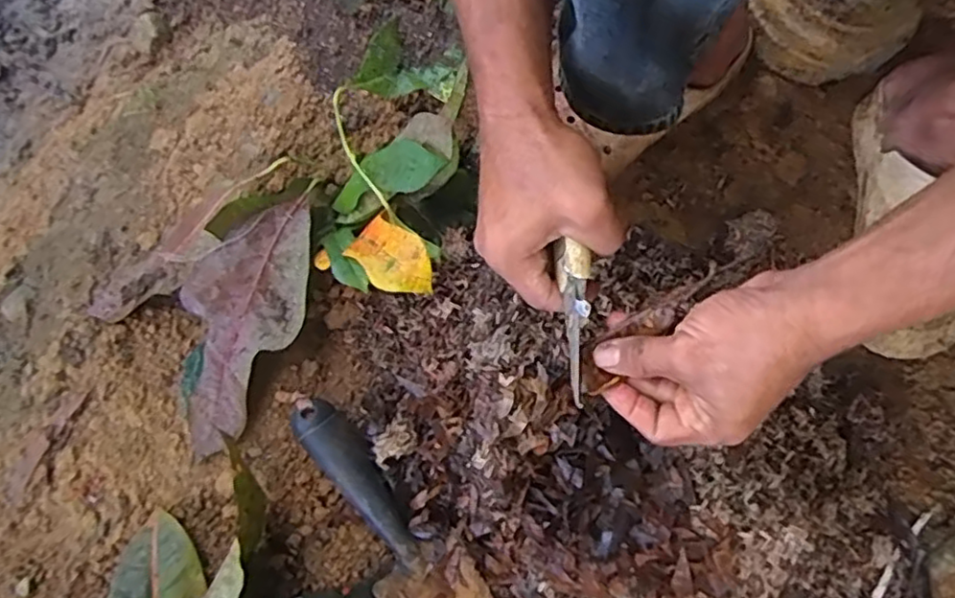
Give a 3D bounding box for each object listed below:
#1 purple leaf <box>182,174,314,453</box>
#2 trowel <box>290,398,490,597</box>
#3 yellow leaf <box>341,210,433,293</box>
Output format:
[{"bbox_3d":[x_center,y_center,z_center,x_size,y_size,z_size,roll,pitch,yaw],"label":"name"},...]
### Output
[{"bbox_3d":[-0.181,0.016,0.511,0.092,0.039,0.208,21,92,5],"label":"purple leaf"},{"bbox_3d":[-0.050,0.183,0.462,0.061,0.032,0.253,-42,80,-9],"label":"trowel"},{"bbox_3d":[-0.062,-0.030,0.474,0.043,0.019,0.077,-47,50,-2],"label":"yellow leaf"}]

